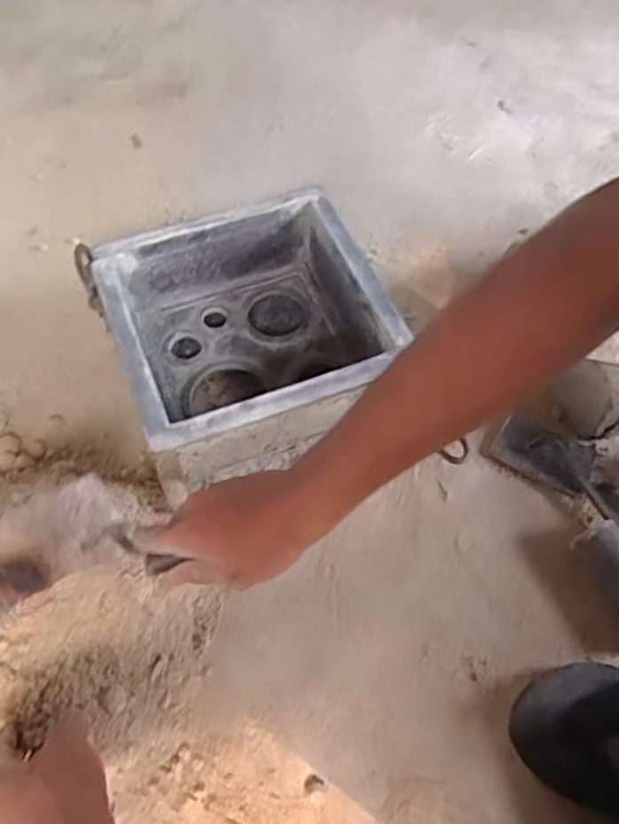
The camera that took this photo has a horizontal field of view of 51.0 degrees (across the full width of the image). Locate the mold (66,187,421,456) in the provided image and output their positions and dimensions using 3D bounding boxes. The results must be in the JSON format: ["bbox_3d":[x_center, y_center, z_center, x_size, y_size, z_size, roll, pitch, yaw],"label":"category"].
[{"bbox_3d":[-0.057,-0.070,0.636,0.235,0.126,0.226,-21,64,-11],"label":"mold"}]

